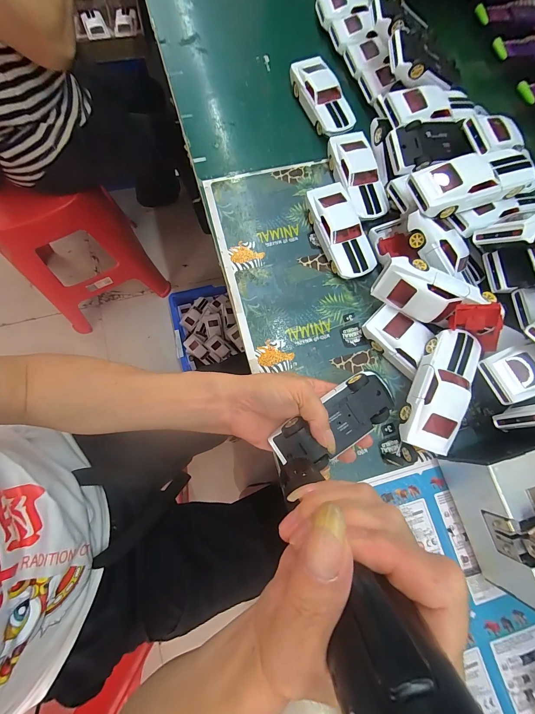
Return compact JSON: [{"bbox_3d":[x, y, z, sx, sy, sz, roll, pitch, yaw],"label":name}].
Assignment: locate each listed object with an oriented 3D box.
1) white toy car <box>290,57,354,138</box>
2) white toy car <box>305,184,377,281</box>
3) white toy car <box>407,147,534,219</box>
[{"bbox_3d":[0.082,-0.374,0.430,0.054,0.034,0.134,-25,79,-8],"label":"white toy car"},{"bbox_3d":[0.092,-0.158,0.380,0.055,0.031,0.126,-23,79,-9],"label":"white toy car"},{"bbox_3d":[0.224,-0.193,0.323,0.128,0.032,0.056,-16,78,-8],"label":"white toy car"}]

